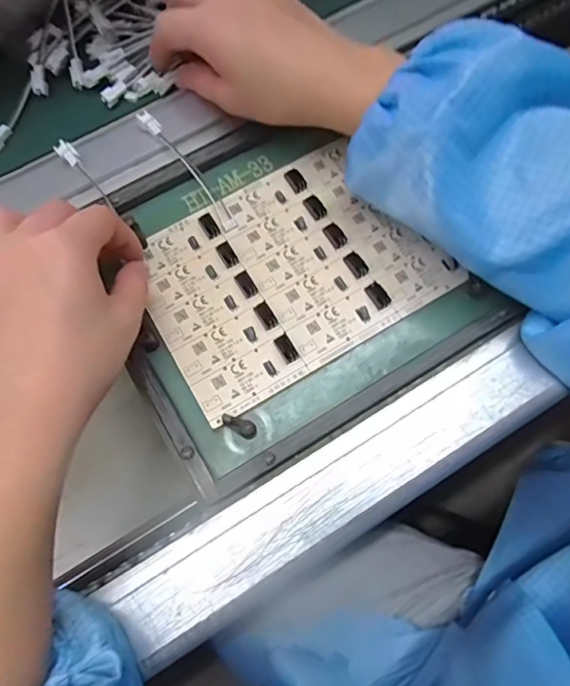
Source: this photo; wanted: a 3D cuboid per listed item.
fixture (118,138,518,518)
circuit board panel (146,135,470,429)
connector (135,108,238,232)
[{"bbox_3d":[-0.006,-0.041,0.297,0.199,0.016,0.193,-31,77,-9],"label":"fixture"},{"bbox_3d":[0.000,-0.047,0.302,0.169,0.004,0.128,-31,76,-8],"label":"circuit board panel"},{"bbox_3d":[-0.063,-0.113,0.311,0.011,0.011,0.096,-38,77,-11],"label":"connector"}]

